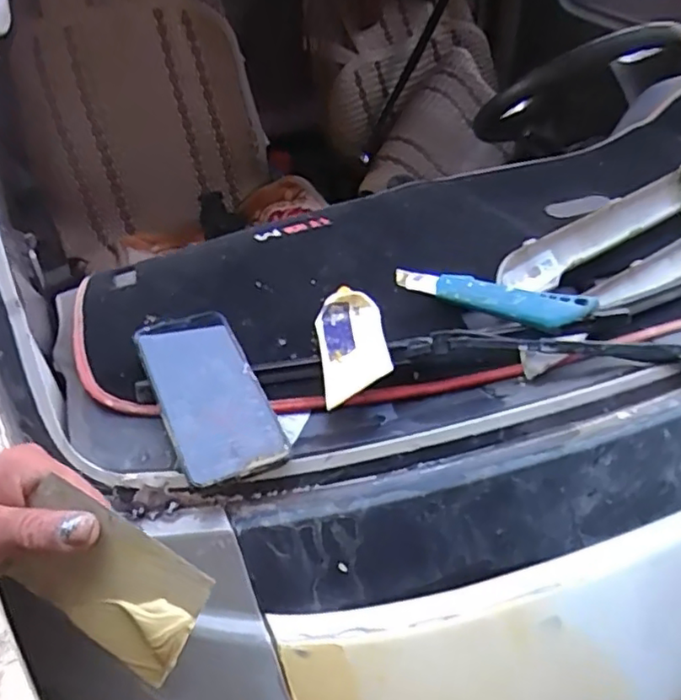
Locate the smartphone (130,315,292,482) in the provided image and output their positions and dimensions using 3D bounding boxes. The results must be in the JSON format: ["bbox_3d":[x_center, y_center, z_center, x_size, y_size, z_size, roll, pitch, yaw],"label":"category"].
[{"bbox_3d":[-0.102,0.031,0.485,0.076,0.007,0.160,-16,51,-24],"label":"smartphone"}]

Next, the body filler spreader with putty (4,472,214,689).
[{"bbox_3d":[-0.131,0.130,0.345,0.109,0.072,0.011,30,9,7],"label":"body filler spreader with putty"}]

